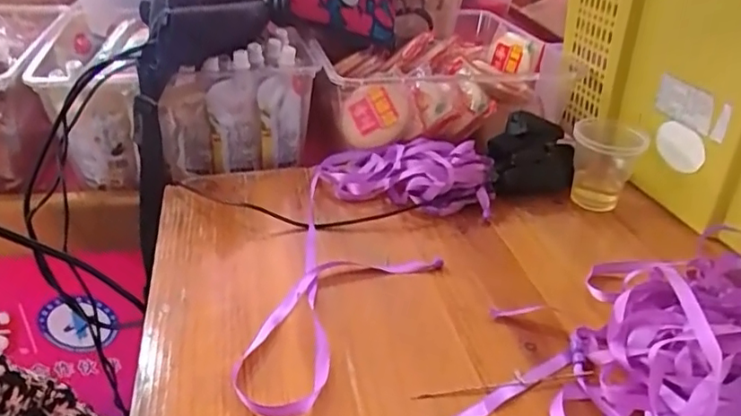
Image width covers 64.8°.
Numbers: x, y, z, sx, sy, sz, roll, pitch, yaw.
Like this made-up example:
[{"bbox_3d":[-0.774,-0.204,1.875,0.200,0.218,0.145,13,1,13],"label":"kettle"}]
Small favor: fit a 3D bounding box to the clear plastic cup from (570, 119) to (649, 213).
[{"bbox_3d":[0.233,-0.047,0.586,0.065,0.074,0.067,12,33,16],"label":"clear plastic cup"}]

